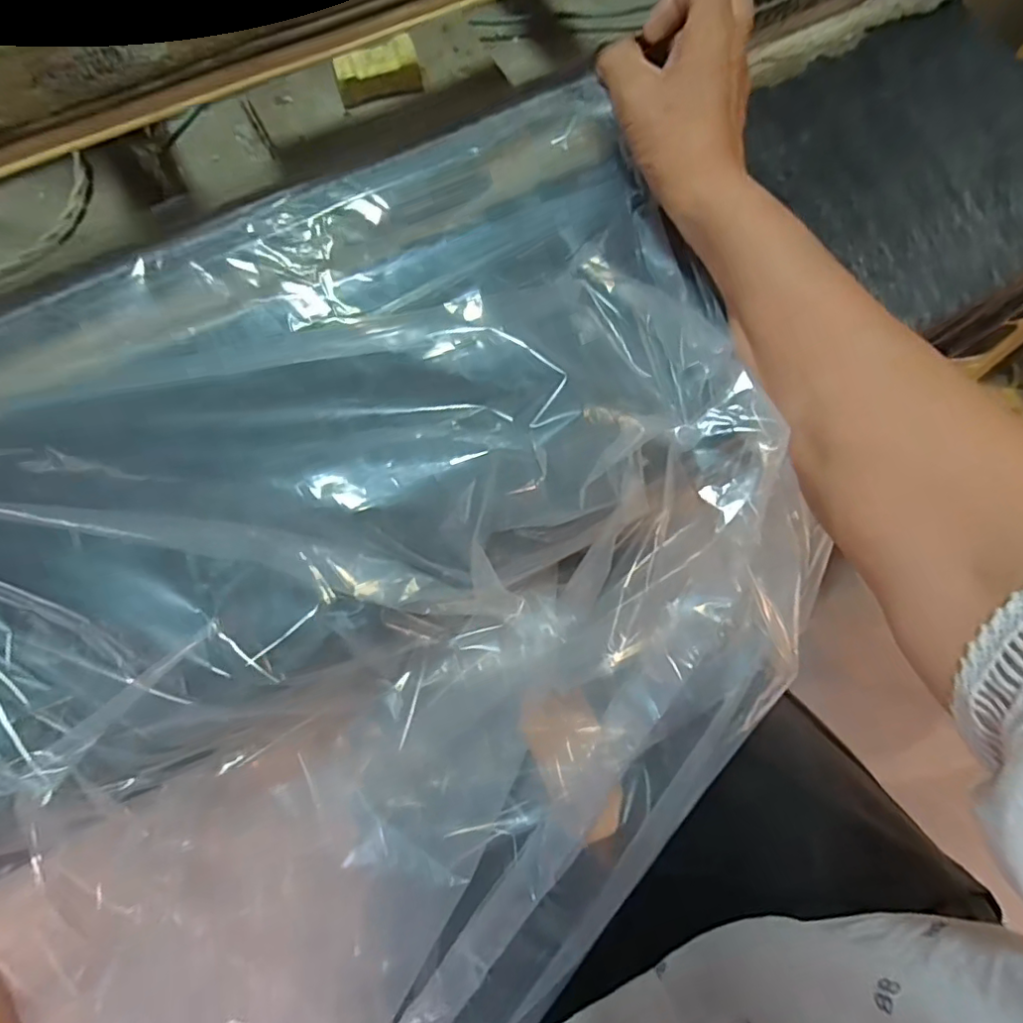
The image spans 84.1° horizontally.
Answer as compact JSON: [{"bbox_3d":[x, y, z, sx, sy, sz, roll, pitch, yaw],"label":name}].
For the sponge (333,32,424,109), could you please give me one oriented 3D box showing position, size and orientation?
[{"bbox_3d":[-0.077,-0.255,0.329,0.048,0.017,0.021,-22,76,-8],"label":"sponge"}]

